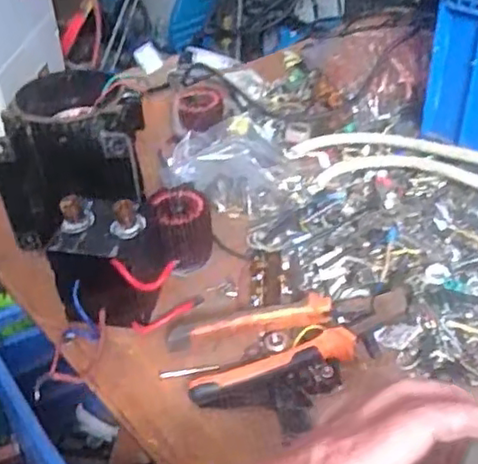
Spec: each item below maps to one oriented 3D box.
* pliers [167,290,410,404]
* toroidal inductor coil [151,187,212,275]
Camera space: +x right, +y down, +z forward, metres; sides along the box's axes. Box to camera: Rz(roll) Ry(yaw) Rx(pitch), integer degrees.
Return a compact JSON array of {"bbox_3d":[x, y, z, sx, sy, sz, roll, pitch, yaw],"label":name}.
[{"bbox_3d":[0.043,0.080,0.502,0.183,0.029,0.060,-14,41,-10],"label":"pliers"},{"bbox_3d":[-0.048,0.001,0.579,0.049,0.063,0.058,-8,40,-3],"label":"toroidal inductor coil"}]

